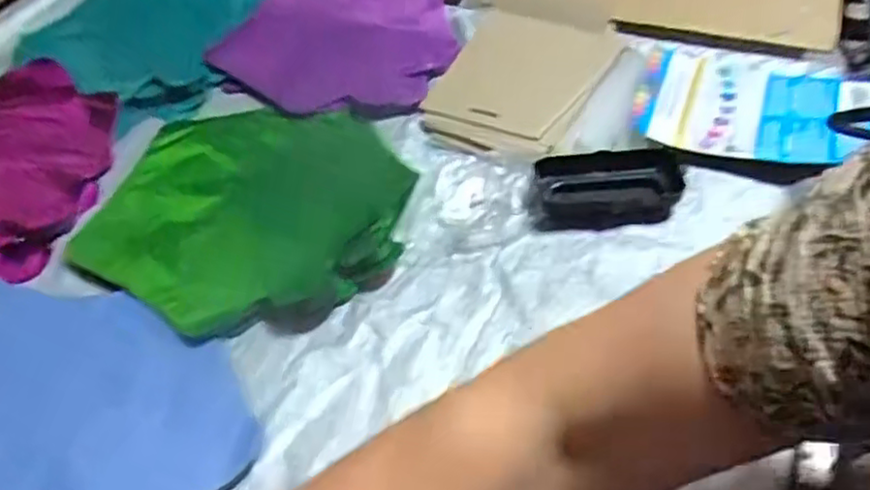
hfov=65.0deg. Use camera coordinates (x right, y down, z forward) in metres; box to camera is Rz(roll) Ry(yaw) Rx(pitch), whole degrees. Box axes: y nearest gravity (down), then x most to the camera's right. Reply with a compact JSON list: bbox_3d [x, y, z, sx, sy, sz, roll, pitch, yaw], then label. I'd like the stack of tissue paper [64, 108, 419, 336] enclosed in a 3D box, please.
[{"bbox_3d":[-0.145,-0.032,0.545,0.241,0.014,0.224,6,49,10],"label":"stack of tissue paper"}]

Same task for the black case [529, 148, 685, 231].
[{"bbox_3d":[0.133,-0.042,0.524,0.118,0.026,0.064,-6,48,0],"label":"black case"}]

